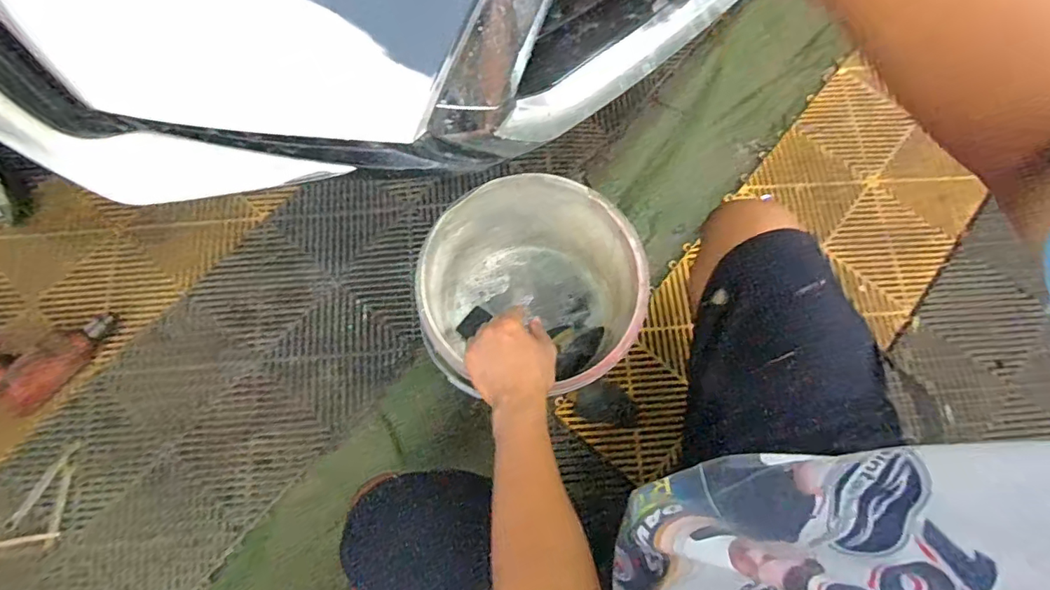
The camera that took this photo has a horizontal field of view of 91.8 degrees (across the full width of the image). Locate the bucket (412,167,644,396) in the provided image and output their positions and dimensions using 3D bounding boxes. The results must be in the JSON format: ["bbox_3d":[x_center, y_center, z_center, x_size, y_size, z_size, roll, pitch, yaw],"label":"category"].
[{"bbox_3d":[0.009,-0.013,0.791,0.296,0.257,0.275,0,74,-1],"label":"bucket"}]

